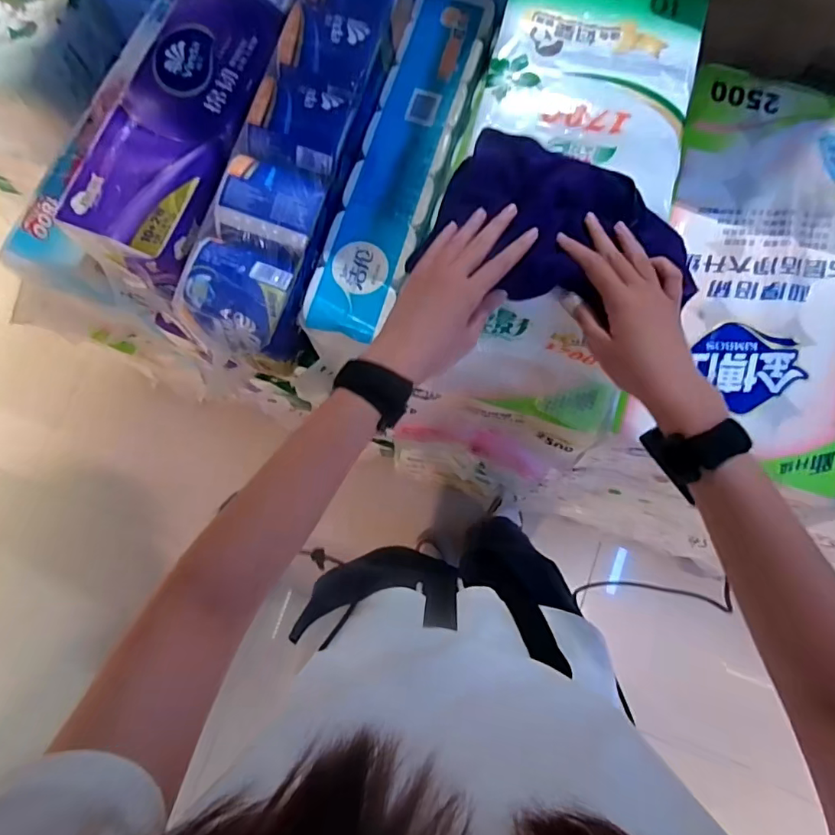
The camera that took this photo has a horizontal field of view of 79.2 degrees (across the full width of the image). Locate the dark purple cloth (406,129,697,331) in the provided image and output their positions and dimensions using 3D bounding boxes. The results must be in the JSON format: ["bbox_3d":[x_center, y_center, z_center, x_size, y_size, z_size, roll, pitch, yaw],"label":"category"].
[{"bbox_3d":[0.131,-0.162,0.445,0.227,0.028,0.138,26,81,5],"label":"dark purple cloth"}]

